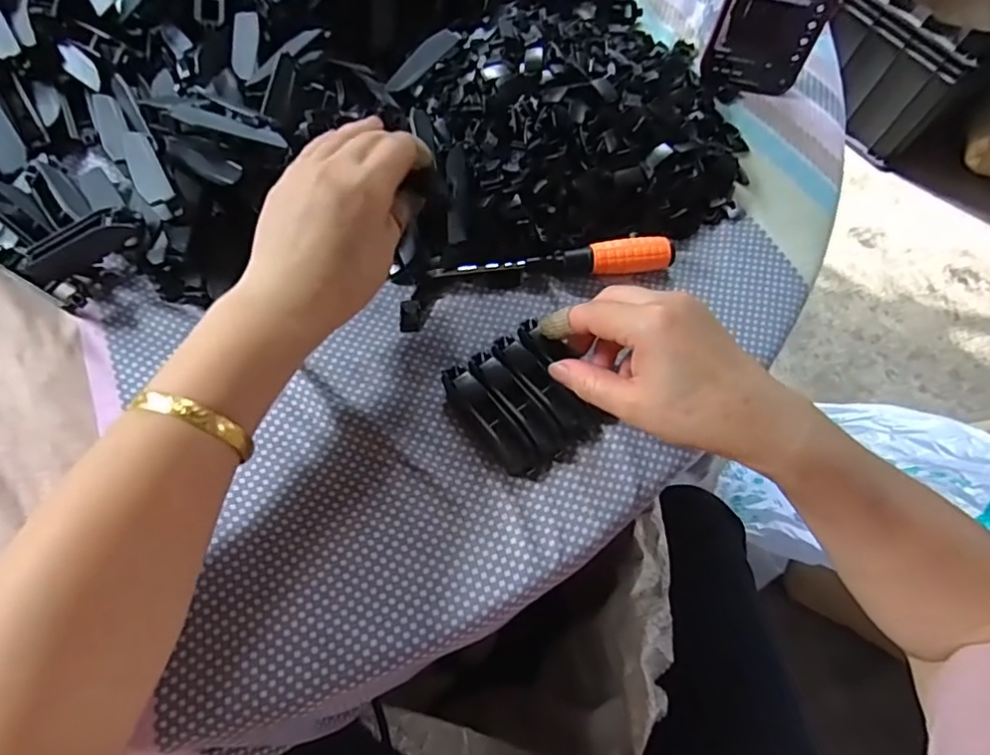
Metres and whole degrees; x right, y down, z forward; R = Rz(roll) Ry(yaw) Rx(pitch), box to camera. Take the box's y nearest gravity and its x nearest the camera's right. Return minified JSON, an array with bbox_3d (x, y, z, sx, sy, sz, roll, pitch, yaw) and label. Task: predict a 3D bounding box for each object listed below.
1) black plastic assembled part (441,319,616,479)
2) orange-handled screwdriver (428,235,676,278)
[{"bbox_3d":[0.018,0.013,0.331,0.069,0.019,0.077,-30,69,-17],"label":"black plastic assembled part"},{"bbox_3d":[0.039,-0.071,0.370,0.153,0.020,0.021,-7,65,-7],"label":"orange-handled screwdriver"}]

